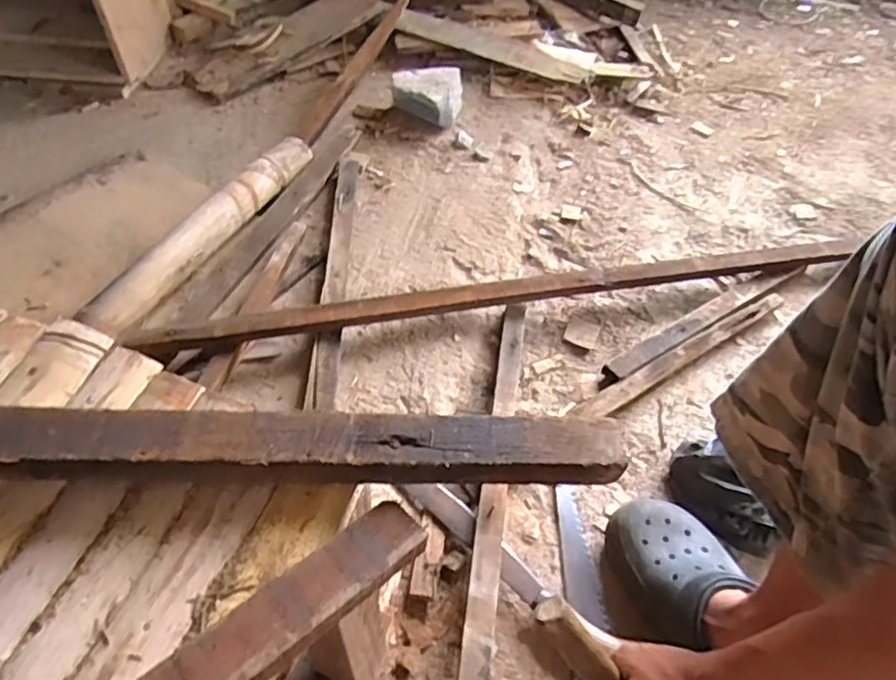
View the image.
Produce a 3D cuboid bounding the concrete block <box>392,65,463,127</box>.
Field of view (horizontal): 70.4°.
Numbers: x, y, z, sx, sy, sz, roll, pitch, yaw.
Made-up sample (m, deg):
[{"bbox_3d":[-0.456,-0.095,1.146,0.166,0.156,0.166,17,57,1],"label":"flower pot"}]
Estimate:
[{"bbox_3d":[-0.039,-0.469,1.207,0.133,0.057,0.105,4,50,1],"label":"concrete block"}]

